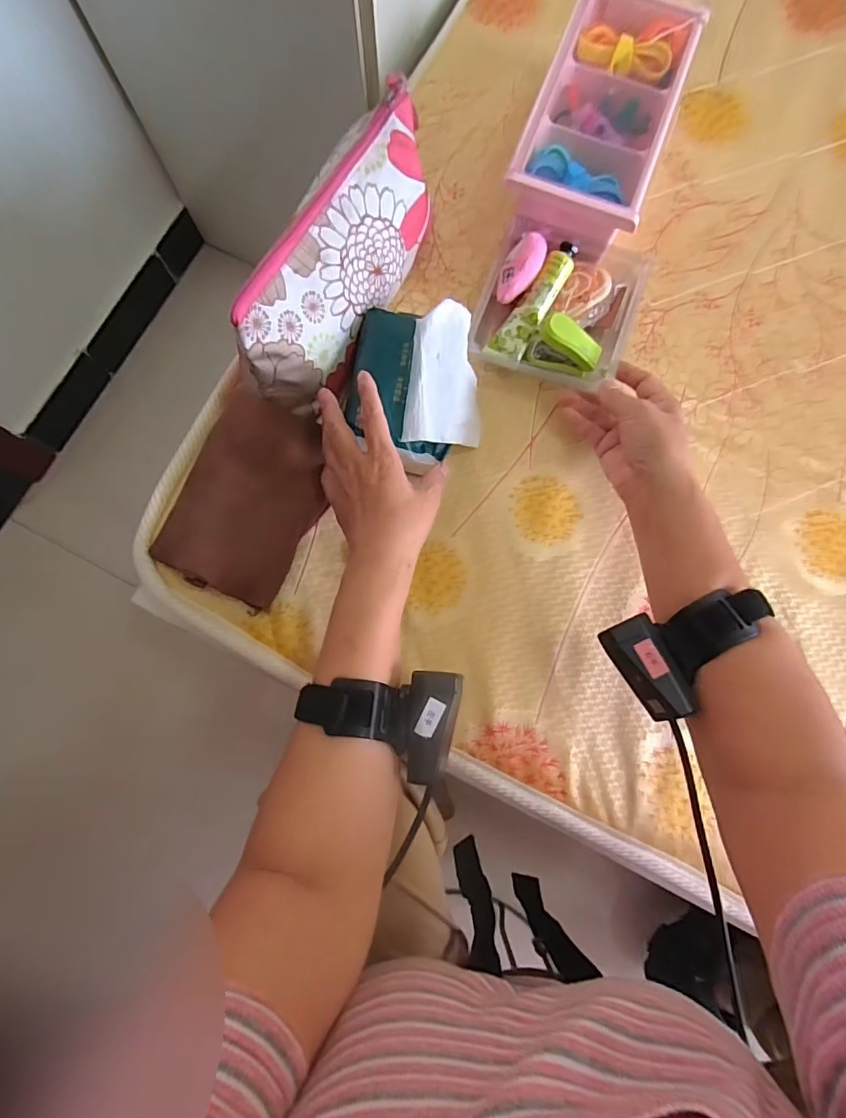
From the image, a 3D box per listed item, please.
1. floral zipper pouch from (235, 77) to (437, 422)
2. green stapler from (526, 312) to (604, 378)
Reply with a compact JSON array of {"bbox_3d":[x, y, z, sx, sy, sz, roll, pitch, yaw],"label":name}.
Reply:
[{"bbox_3d":[-0.051,-0.252,0.412,0.059,0.115,0.275,26,81,3],"label":"floral zipper pouch"},{"bbox_3d":[0.127,-0.186,0.436,0.058,0.046,0.022,23,81,3],"label":"green stapler"}]

